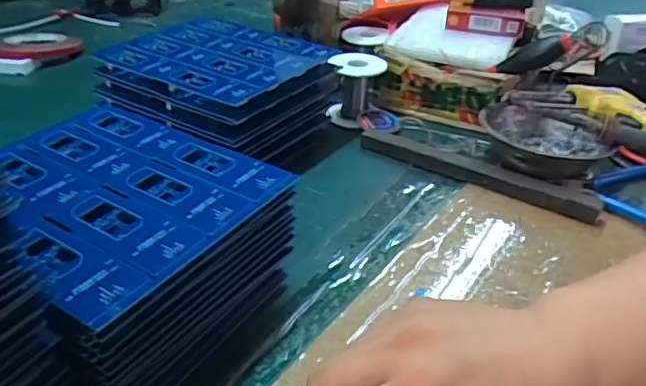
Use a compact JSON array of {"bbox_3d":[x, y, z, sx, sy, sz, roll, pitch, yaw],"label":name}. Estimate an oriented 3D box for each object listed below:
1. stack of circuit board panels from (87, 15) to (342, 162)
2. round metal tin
[{"bbox_3d":[-0.098,-0.097,0.574,0.205,0.092,0.170,22,39,28],"label":"stack of circuit board panels"},{"bbox_3d":[0.215,-0.055,0.552,0.117,0.047,0.116,6,34,7],"label":"round metal tin"}]

